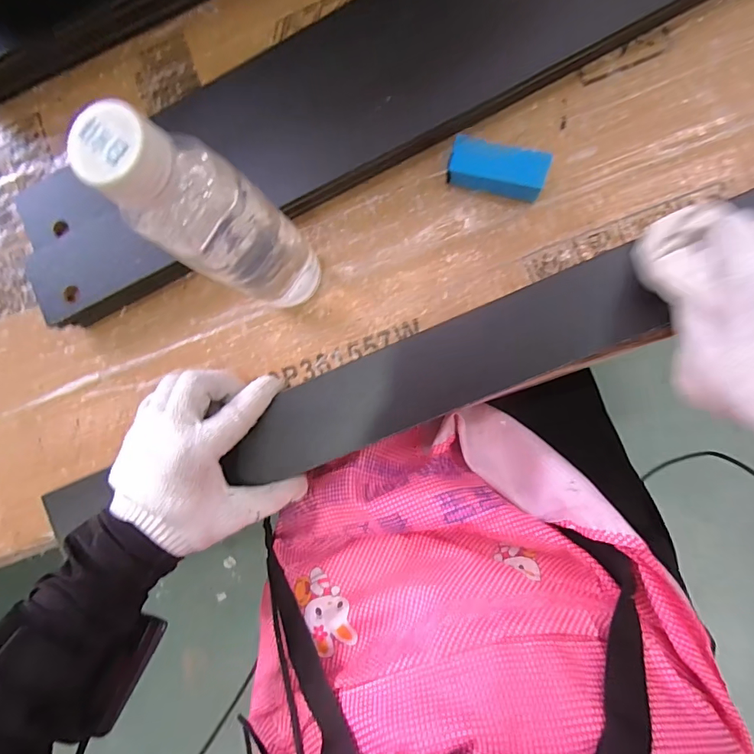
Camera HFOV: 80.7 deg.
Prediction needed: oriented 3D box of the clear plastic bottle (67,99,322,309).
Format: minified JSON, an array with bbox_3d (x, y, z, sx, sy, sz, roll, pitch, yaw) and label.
[{"bbox_3d":[-0.079,-0.079,0.253,0.050,0.186,0.051,0,90,7],"label":"clear plastic bottle"}]

